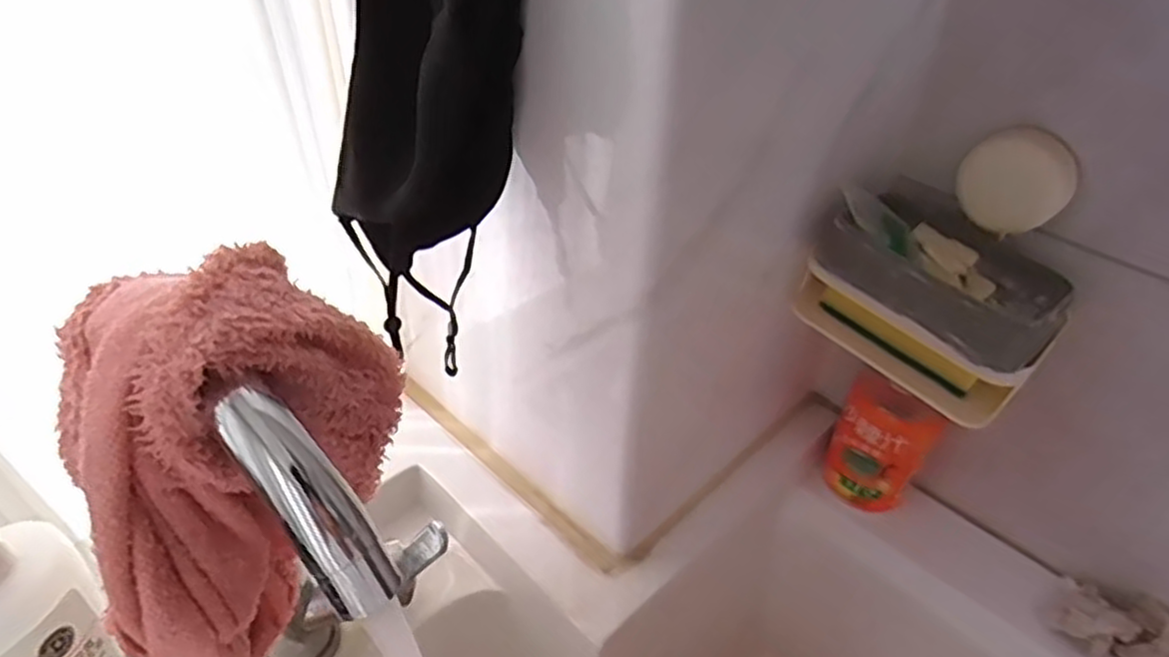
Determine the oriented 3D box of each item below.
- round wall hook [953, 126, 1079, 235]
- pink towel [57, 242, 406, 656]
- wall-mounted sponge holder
[{"bbox_3d":[0.243,-0.083,0.402,0.055,0.056,0.017,25,46,25],"label":"round wall hook"},{"bbox_3d":[-0.116,0.051,0.260,0.100,0.157,0.086,-13,42,-15],"label":"pink towel"},{"bbox_3d":[0.206,-0.015,0.426,0.081,0.086,0.140,-27,48,-29],"label":"wall-mounted sponge holder"}]

